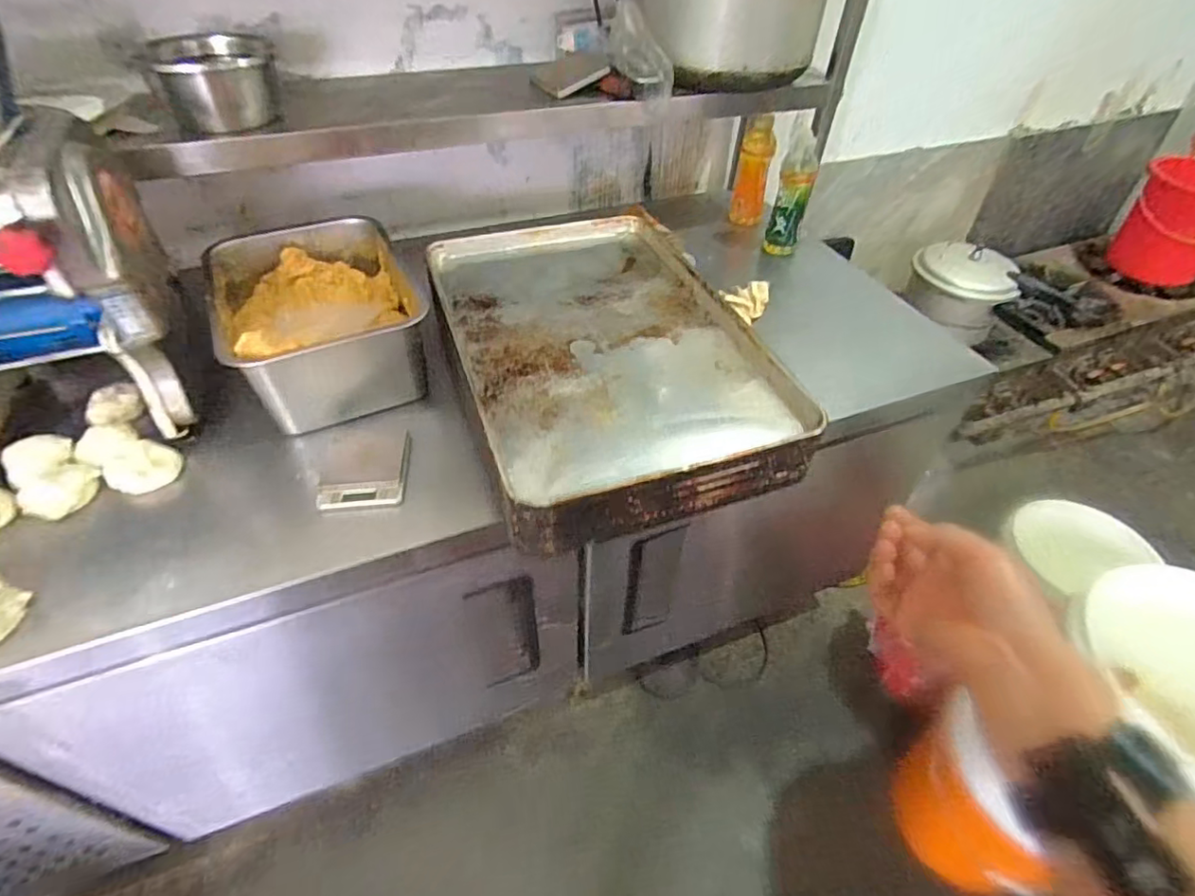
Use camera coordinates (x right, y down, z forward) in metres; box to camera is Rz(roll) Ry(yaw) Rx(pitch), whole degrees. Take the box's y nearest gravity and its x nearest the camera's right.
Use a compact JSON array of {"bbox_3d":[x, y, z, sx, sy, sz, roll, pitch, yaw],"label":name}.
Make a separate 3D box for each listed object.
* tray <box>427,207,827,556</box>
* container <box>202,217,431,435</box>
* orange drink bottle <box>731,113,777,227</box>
[{"bbox_3d":[-0.003,-0.154,0.876,0.405,0.078,0.612,-13,48,-16],"label":"tray"},{"bbox_3d":[-0.420,-0.212,0.896,0.259,0.147,0.362,-19,49,-21],"label":"container"},{"bbox_3d":[0.337,-0.591,1.265,0.073,0.204,0.068,13,46,9],"label":"orange drink bottle"}]

